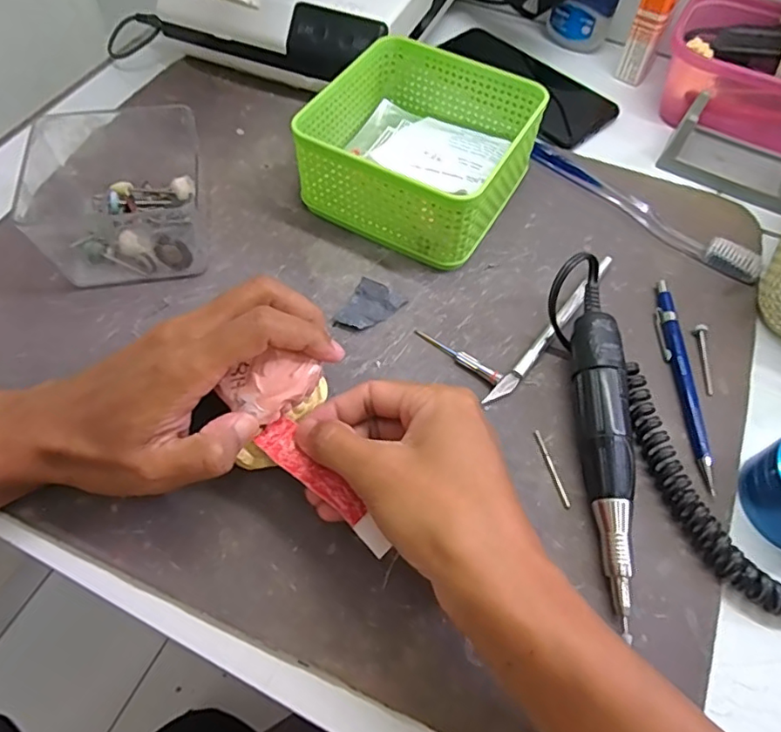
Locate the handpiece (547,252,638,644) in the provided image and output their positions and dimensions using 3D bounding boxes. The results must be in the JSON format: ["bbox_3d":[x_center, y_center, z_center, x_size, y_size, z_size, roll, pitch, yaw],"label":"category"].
[{"bbox_3d":[0.114,0.029,0.296,0.033,0.039,0.187,-3,60,-3],"label":"handpiece"}]

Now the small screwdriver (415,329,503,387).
[{"bbox_3d":[0.040,-0.007,0.333,0.058,0.009,0.008,38,66,18],"label":"small screwdriver"}]

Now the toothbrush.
[{"bbox_3d":[0.176,-0.112,0.399,0.176,0.010,0.021,38,66,18],"label":"toothbrush"}]

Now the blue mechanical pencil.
[{"bbox_3d":[0.169,0.007,0.330,0.012,0.008,0.134,3,60,0],"label":"blue mechanical pencil"}]

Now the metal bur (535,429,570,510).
[{"bbox_3d":[0.087,0.054,0.301,0.004,0.004,0.044,-11,61,-8],"label":"metal bur"}]

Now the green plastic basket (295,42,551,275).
[{"bbox_3d":[0.024,-0.149,0.386,0.130,0.062,0.139,28,63,14],"label":"green plastic basket"}]

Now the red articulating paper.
[{"bbox_3d":[-0.030,0.055,0.262,0.080,0.008,0.019,42,67,15],"label":"red articulating paper"}]

